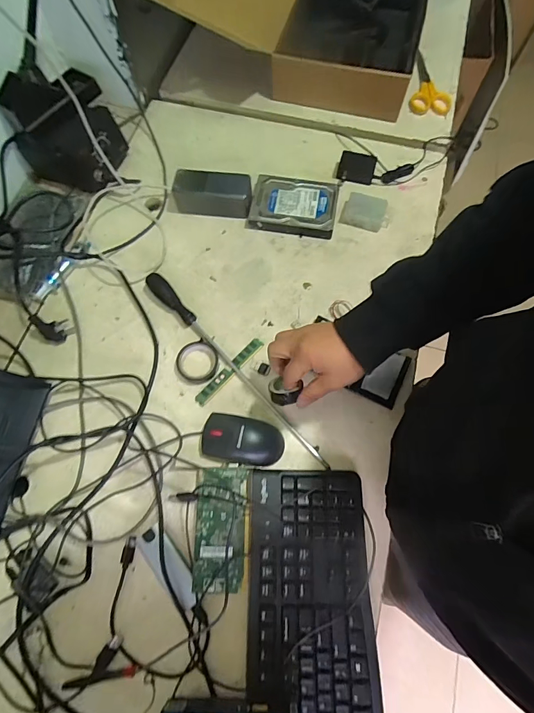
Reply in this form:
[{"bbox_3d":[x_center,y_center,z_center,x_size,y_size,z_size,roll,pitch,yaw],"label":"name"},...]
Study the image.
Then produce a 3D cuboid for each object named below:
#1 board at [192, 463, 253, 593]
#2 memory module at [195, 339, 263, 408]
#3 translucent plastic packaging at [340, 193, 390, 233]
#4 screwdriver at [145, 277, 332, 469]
[{"bbox_3d":[-0.057,0.217,0.483,0.069,0.011,0.145,0,69,1],"label":"board"},{"bbox_3d":[-0.056,0.021,0.568,0.018,0.006,0.131,41,74,15],"label":"memory module"},{"bbox_3d":[0.171,-0.249,0.649,0.078,0.021,0.061,17,70,7],"label":"translucent plastic packaging"},{"bbox_3d":[-0.058,0.013,0.554,0.031,0.026,0.393,-39,73,-14],"label":"screwdriver"}]

